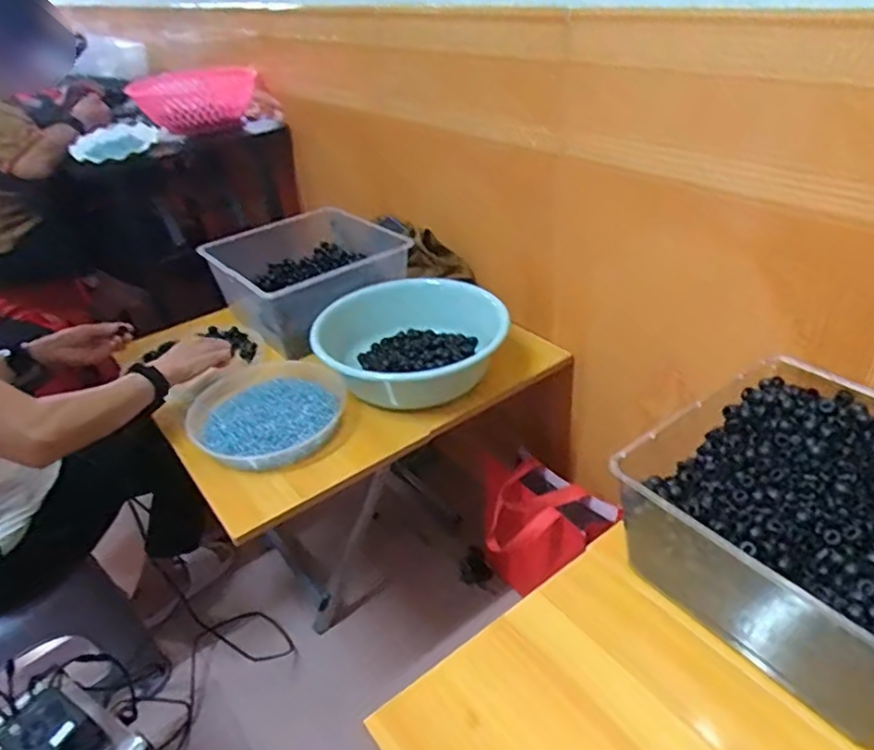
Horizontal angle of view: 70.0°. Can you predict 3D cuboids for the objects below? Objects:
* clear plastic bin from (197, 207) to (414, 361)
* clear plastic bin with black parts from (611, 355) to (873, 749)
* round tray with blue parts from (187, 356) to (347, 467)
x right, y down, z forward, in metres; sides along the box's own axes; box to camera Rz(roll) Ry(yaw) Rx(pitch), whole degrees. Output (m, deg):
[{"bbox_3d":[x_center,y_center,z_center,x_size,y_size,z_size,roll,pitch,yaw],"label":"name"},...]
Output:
[{"bbox_3d":[-0.233,-0.182,1.175,0.287,0.137,0.316,-30,42,-31],"label":"clear plastic bin"},{"bbox_3d":[0.376,0.146,0.615,0.298,0.132,0.305,-27,40,-28],"label":"clear plastic bin with black parts"},{"bbox_3d":[-0.257,0.047,0.956,0.234,0.040,0.256,-27,40,-28],"label":"round tray with blue parts"}]

